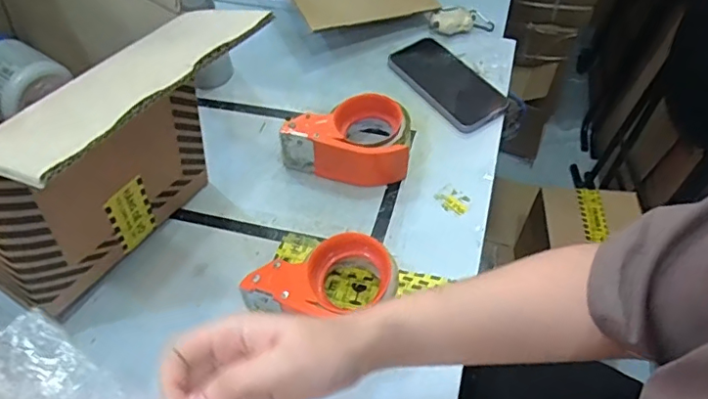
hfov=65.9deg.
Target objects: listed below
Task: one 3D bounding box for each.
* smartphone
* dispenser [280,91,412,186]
[{"bbox_3d":[0.124,-0.159,0.731,0.086,0.009,0.167,-31,58,-18],"label":"smartphone"},{"bbox_3d":[-0.005,-0.077,0.653,0.146,0.062,0.094,7,55,8],"label":"dispenser"}]

